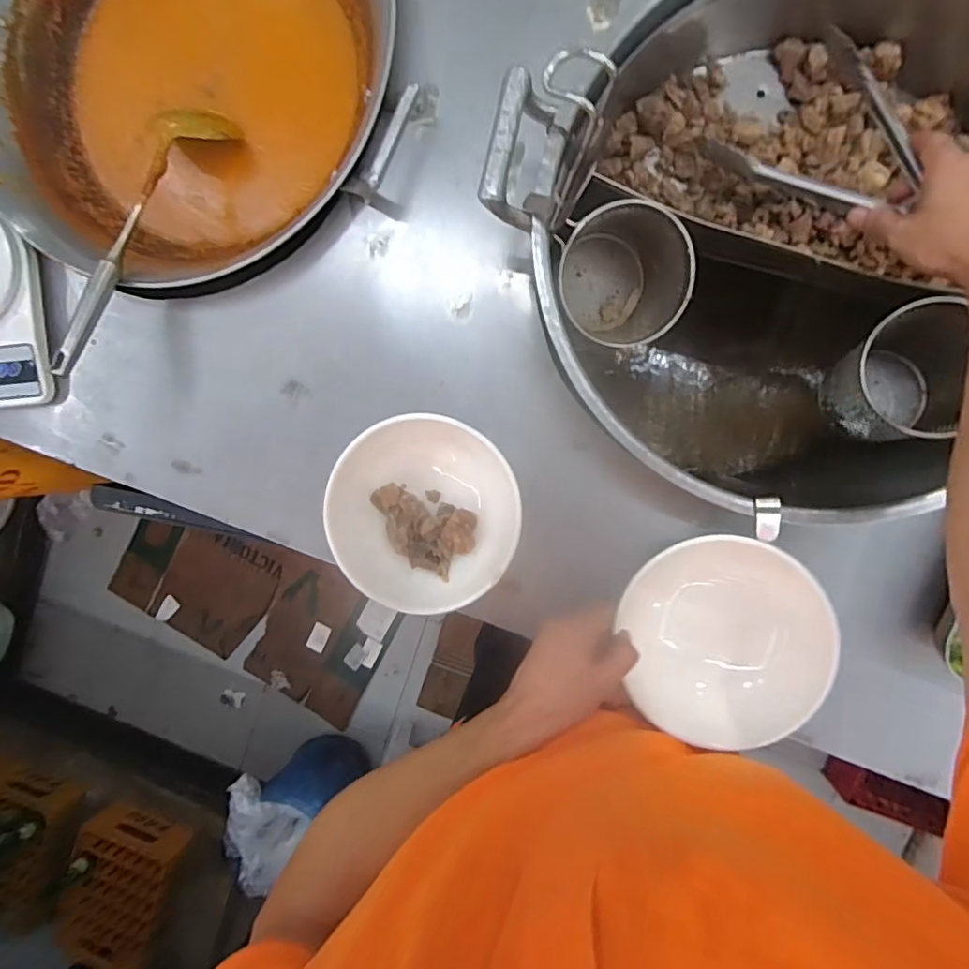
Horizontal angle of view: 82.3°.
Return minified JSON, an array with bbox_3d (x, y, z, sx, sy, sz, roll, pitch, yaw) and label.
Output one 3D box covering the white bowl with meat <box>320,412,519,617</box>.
[{"bbox_3d":[-0.052,0.023,0.533,0.169,0.075,0.178,-30,87,9],"label":"white bowl with meat"}]

